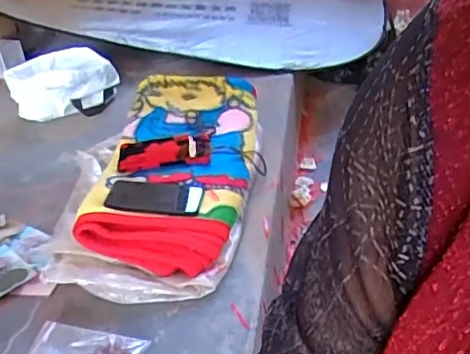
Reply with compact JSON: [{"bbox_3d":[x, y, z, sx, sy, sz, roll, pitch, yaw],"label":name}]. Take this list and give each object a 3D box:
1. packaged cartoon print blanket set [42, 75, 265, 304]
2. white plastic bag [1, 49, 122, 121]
[{"bbox_3d":[-0.138,-0.011,1.096,0.342,0.140,0.557,-2,33,8],"label":"packaged cartoon print blanket set"},{"bbox_3d":[-0.457,-0.242,1.527,0.283,0.145,0.172,-14,33,-10],"label":"white plastic bag"}]

